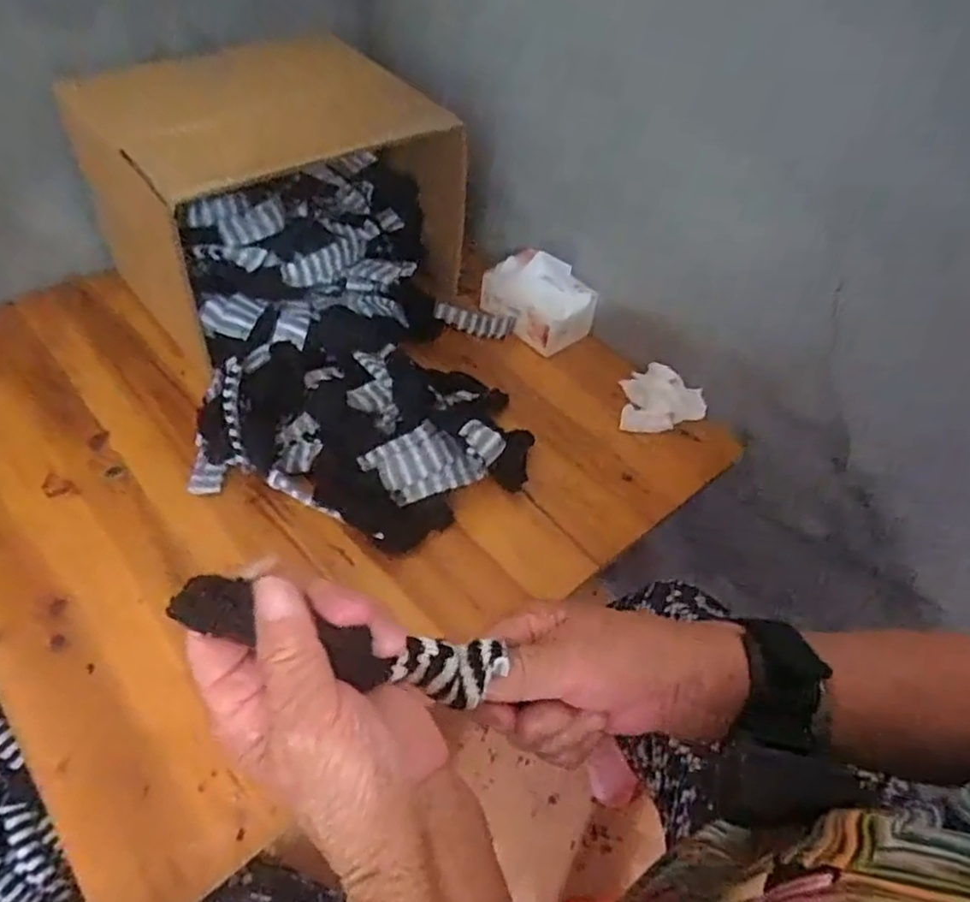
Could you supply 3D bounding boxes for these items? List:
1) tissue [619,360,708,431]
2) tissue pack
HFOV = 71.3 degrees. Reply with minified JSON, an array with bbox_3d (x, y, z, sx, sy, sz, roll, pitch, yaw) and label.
[{"bbox_3d":[0.218,-0.062,0.826,0.098,0.038,0.098,10,48,3],"label":"tissue"},{"bbox_3d":[0.069,-0.207,0.901,0.074,0.097,0.142,-32,58,-30],"label":"tissue pack"}]

